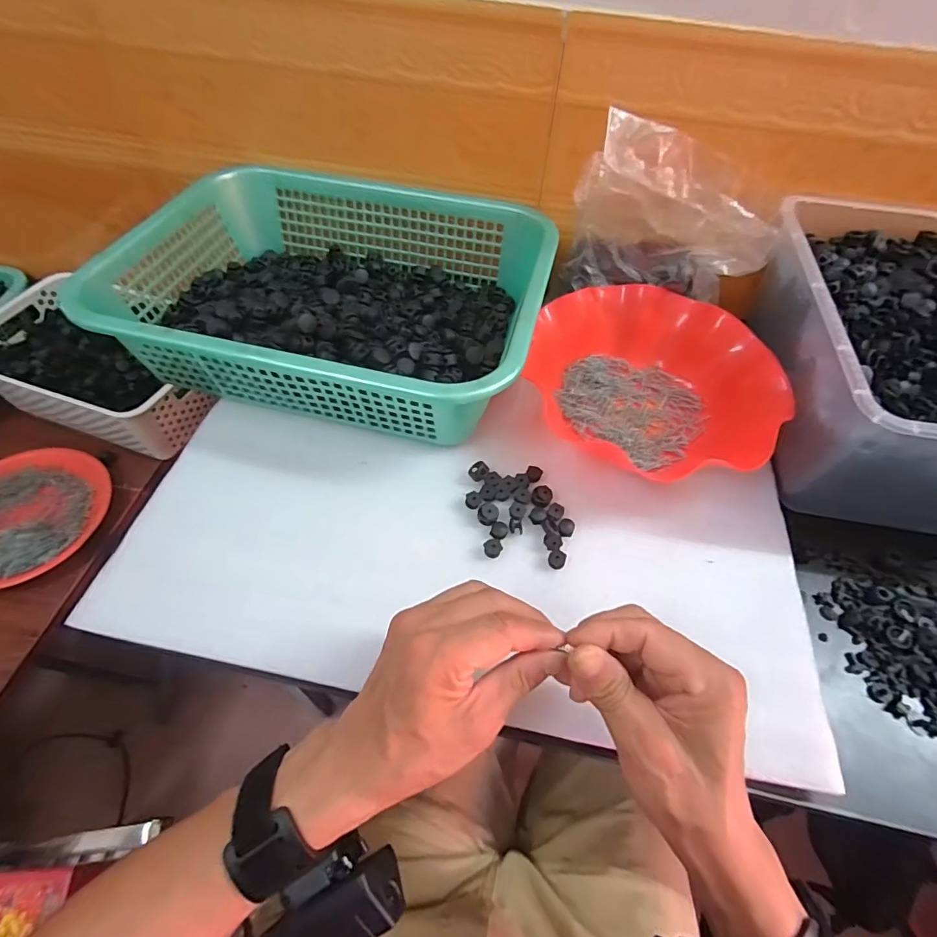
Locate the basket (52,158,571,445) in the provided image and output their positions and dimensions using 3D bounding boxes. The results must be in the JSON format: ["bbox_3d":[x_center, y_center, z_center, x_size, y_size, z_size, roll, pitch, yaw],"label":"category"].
[{"bbox_3d":[-0.122,-0.182,0.480,0.385,0.089,0.291,14,56,6],"label":"basket"}]

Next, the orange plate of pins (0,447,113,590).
[{"bbox_3d":[-0.550,0.057,0.609,0.182,0.030,0.188,1,56,-2],"label":"orange plate of pins"}]

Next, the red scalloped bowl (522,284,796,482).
[{"bbox_3d":[0.166,-0.082,0.458,0.214,0.059,0.198,1,56,-2],"label":"red scalloped bowl"}]

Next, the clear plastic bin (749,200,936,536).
[{"bbox_3d":[0.417,-0.094,0.434,0.291,0.131,0.294,9,56,3],"label":"clear plastic bin"}]

